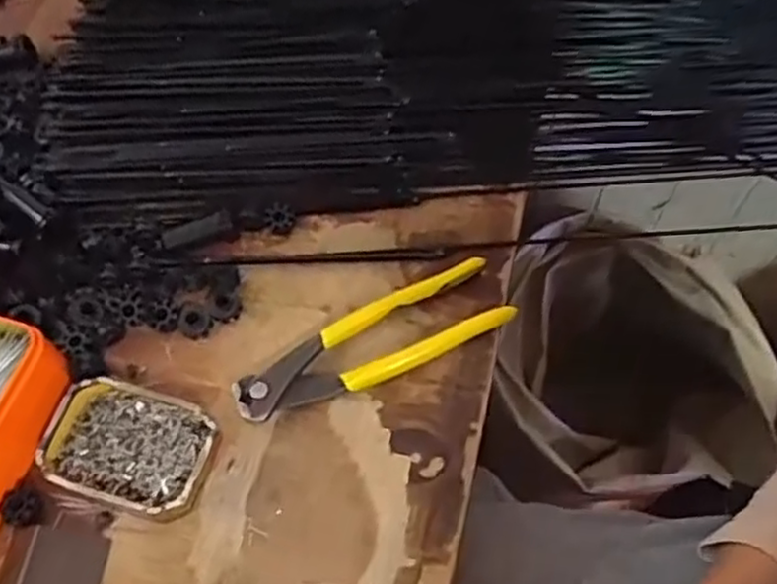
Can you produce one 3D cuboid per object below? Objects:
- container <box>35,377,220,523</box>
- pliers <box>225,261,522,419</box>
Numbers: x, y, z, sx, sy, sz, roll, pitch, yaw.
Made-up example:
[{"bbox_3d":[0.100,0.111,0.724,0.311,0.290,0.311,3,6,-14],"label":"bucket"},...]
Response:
[{"bbox_3d":[-0.140,0.084,0.388,0.087,0.021,0.061,15,61,10],"label":"container"},{"bbox_3d":[-0.010,0.030,0.418,0.164,0.015,0.046,-23,62,-12],"label":"pliers"}]

